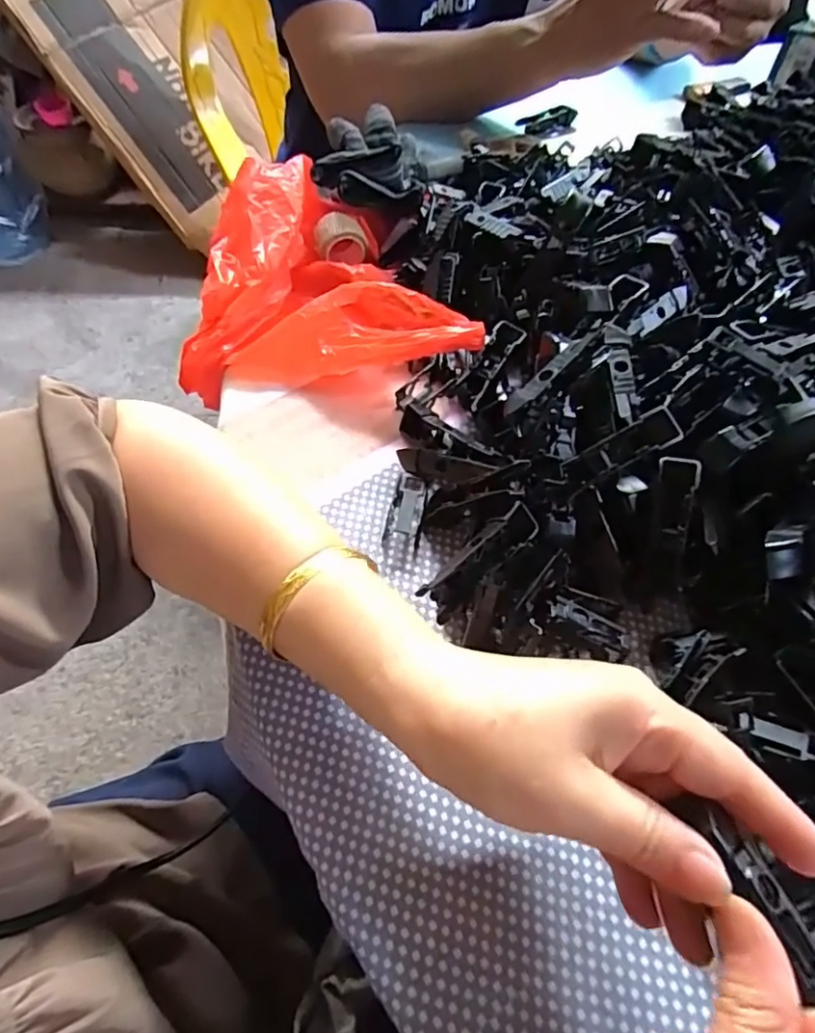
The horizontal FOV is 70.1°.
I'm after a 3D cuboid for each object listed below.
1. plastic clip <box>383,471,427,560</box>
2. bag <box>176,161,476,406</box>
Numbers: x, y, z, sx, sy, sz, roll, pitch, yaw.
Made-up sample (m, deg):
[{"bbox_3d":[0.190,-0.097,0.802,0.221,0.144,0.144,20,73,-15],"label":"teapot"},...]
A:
[{"bbox_3d":[-0.001,-0.003,0.313,0.019,0.010,0.041,10,57,5],"label":"plastic clip"},{"bbox_3d":[-0.058,-0.163,0.385,0.186,0.047,0.179,-4,57,-4],"label":"bag"}]

